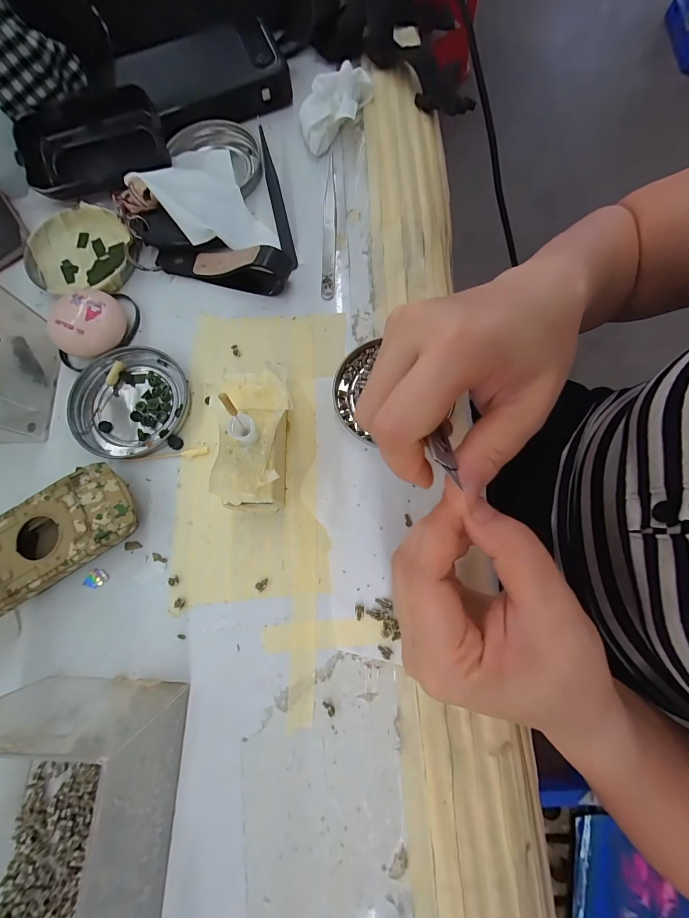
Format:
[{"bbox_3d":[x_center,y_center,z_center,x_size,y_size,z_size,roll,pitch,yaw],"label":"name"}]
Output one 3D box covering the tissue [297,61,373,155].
[{"bbox_3d":[-0.008,-0.294,0.276,0.039,0.018,0.082,33,80,8],"label":"tissue"}]

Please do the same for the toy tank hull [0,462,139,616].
[{"bbox_3d":[-0.172,0.047,0.204,0.095,0.026,0.053,-35,79,-6],"label":"toy tank hull"}]

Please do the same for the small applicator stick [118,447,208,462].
[{"bbox_3d":[-0.119,-0.001,0.223,0.055,0.005,0.006,-9,78,-1],"label":"small applicator stick"}]

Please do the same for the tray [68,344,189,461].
[{"bbox_3d":[-0.148,-0.040,0.231,0.076,0.008,0.074,0,78,1],"label":"tray"}]

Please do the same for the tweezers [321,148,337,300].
[{"bbox_3d":[-0.011,-0.183,0.259,0.010,0.009,0.126,1,78,1],"label":"tweezers"}]

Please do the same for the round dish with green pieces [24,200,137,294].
[{"bbox_3d":[-0.204,-0.157,0.255,0.079,0.012,0.083,0,78,1],"label":"round dish with green pieces"}]

